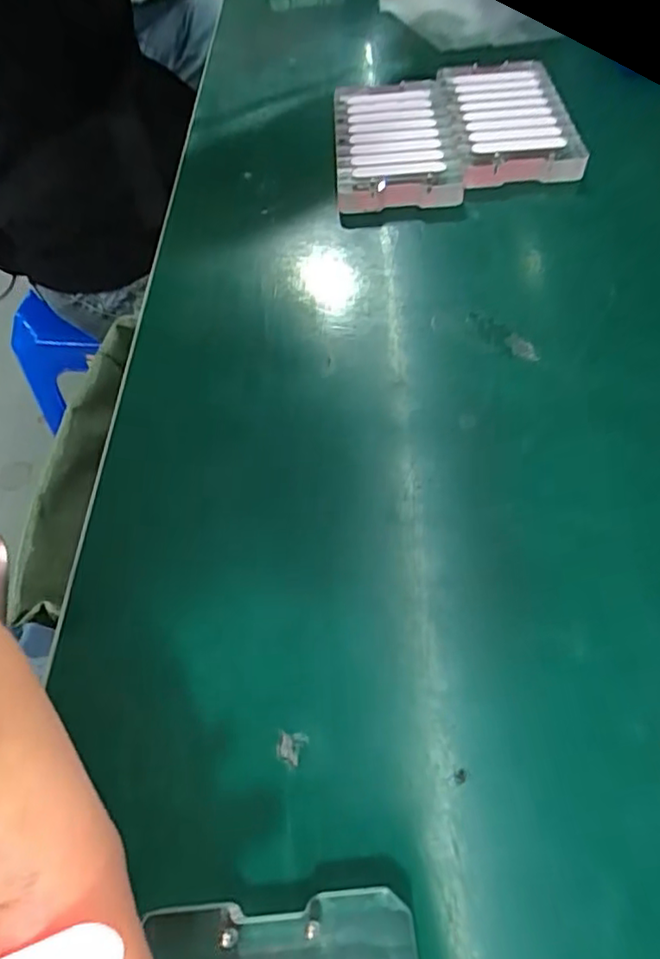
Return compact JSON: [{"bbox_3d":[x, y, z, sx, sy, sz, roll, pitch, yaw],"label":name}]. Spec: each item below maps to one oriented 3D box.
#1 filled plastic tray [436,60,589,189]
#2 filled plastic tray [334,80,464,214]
[{"bbox_3d":[0.105,-0.218,0.345,0.066,0.012,0.126,-3,57,3],"label":"filled plastic tray"},{"bbox_3d":[0.036,-0.204,0.337,0.065,0.019,0.117,-3,57,3],"label":"filled plastic tray"}]

